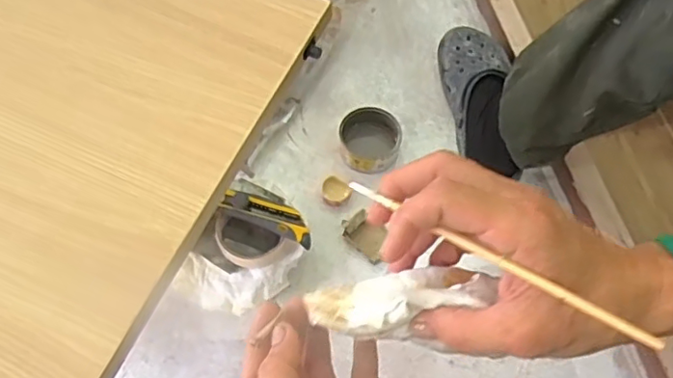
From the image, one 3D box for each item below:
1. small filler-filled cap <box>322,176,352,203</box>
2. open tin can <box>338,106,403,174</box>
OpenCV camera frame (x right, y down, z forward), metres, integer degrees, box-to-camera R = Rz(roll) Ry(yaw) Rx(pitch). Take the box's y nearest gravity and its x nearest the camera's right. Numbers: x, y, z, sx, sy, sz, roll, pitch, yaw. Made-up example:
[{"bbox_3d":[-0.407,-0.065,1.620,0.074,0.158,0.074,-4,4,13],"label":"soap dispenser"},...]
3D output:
[{"bbox_3d":[-0.001,-0.001,0.795,0.036,0.017,0.045,-23,65,-10],"label":"small filler-filled cap"},{"bbox_3d":[0.047,-0.068,0.809,0.084,0.049,0.083,0,63,0],"label":"open tin can"}]

